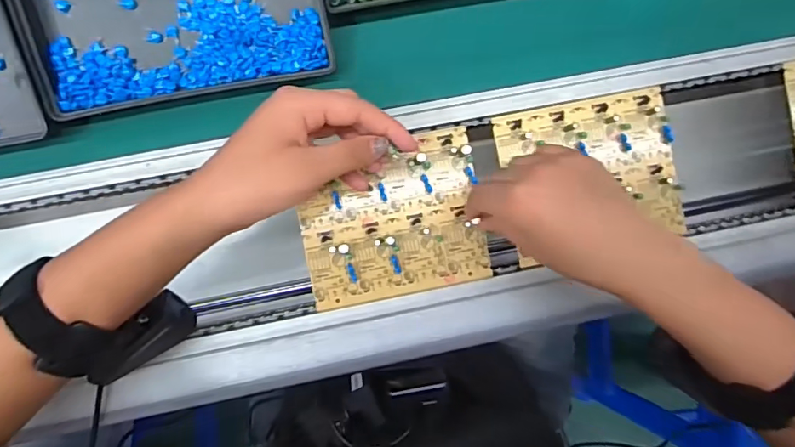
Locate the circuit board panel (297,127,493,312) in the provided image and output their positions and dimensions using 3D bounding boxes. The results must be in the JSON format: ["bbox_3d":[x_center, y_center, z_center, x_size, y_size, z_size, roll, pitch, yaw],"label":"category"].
[{"bbox_3d":[-0.004,-0.003,0.374,0.136,0.012,0.117,-11,93,-4],"label":"circuit board panel"}]

